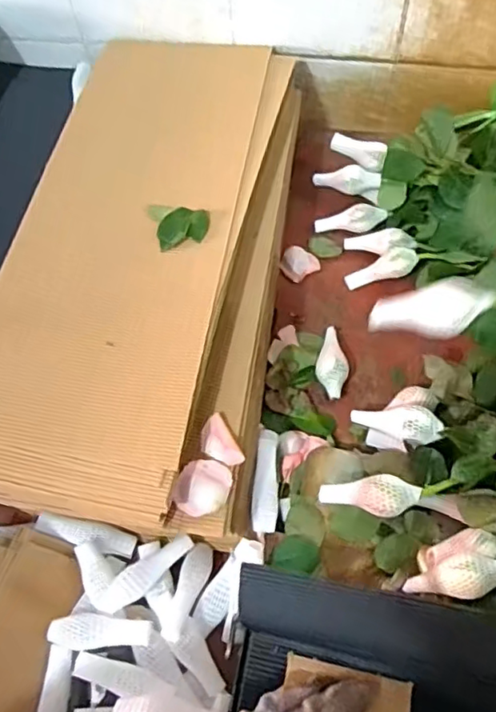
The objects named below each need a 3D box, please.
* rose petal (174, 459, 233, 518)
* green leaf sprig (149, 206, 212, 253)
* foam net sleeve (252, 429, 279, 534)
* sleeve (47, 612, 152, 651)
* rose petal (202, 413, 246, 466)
[{"bbox_3d":[-0.037,0.111,0.486,0.040,0.019,0.048,17,65,12],"label":"rose petal"},{"bbox_3d":[-0.068,-0.132,0.575,0.059,0.008,0.056,-9,63,-1],"label":"green leaf sprig"},{"bbox_3d":[0.018,0.117,0.552,0.022,0.033,0.104,2,63,4],"label":"foam net sleeve"},{"bbox_3d":[-0.123,0.230,0.482,0.087,0.012,0.025,1,63,3],"label":"sleeve"},{"bbox_3d":[-0.024,0.075,0.495,0.027,0.011,0.050,-30,65,-12],"label":"rose petal"}]

